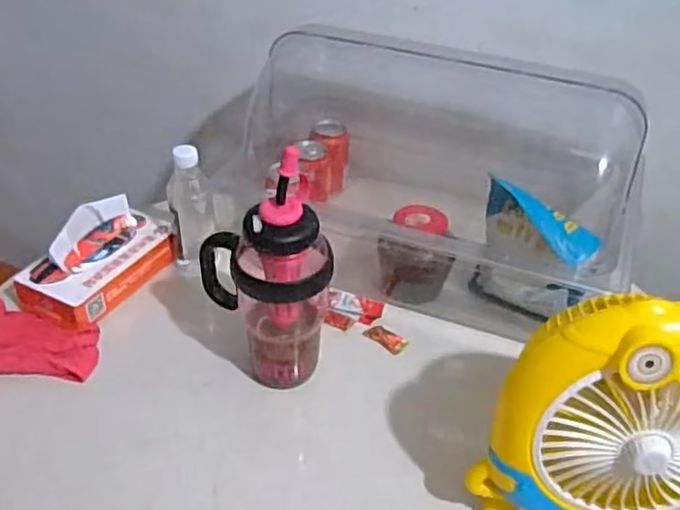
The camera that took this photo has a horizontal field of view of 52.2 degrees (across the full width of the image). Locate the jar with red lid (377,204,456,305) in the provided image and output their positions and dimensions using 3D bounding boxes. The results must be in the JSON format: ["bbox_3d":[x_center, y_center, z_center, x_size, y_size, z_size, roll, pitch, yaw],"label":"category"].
[{"bbox_3d":[0.102,0.006,0.937,0.085,0.120,0.078,3,39,-2],"label":"jar with red lid"}]

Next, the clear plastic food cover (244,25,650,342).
[{"bbox_3d":[0.136,-0.126,1.002,0.526,0.245,0.355,15,40,14],"label":"clear plastic food cover"}]

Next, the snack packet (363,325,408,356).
[{"bbox_3d":[0.060,0.108,0.901,0.057,0.005,0.028,31,46,30],"label":"snack packet"}]

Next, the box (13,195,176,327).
[{"bbox_3d":[-0.328,-0.001,0.943,0.116,0.088,0.207,21,42,20],"label":"box"}]

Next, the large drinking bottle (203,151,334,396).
[{"bbox_3d":[-0.082,0.013,0.780,0.096,0.266,0.130,-25,47,-32],"label":"large drinking bottle"}]

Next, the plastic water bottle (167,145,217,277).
[{"bbox_3d":[-0.200,-0.048,0.944,0.058,0.181,0.067,-7,40,-13],"label":"plastic water bottle"}]

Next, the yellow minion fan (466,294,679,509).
[{"bbox_3d":[0.265,0.161,0.644,0.251,0.273,0.110,9,39,6],"label":"yellow minion fan"}]

